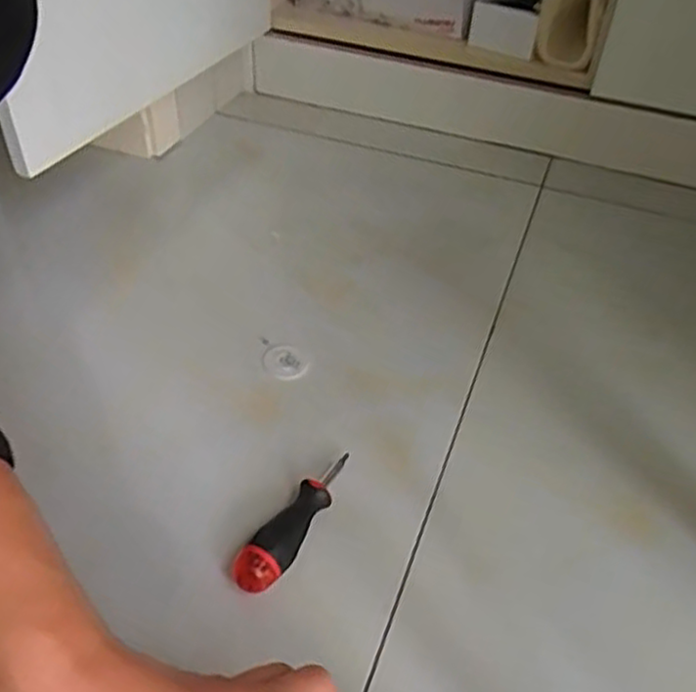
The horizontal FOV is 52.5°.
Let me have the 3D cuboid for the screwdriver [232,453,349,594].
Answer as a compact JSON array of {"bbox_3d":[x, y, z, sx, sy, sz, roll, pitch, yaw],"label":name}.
[{"bbox_3d":[-0.038,0.138,0.571,0.032,0.033,0.148,23,48,19],"label":"screwdriver"}]

